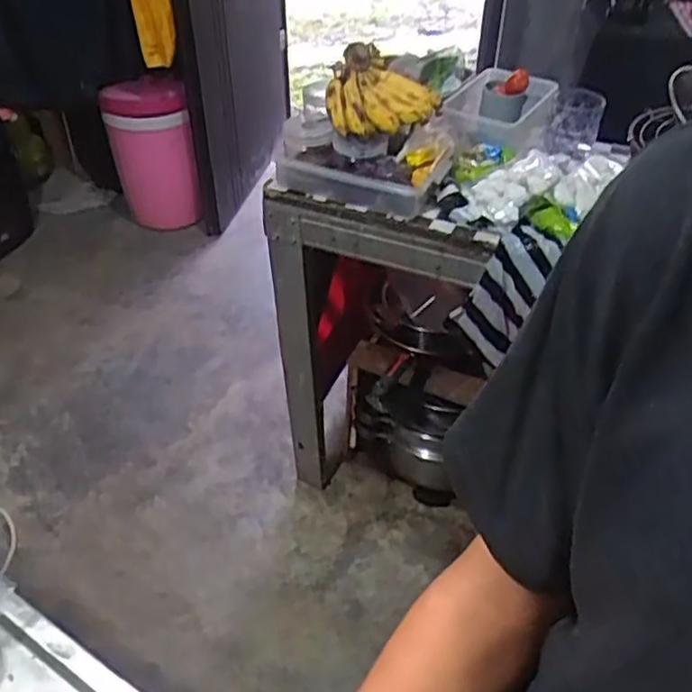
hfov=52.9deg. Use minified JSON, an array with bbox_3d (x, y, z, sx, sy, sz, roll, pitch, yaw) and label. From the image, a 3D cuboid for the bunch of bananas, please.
[{"bbox_3d":[0.062,-0.428,1.148,0.182,0.099,0.151,-1,42,-2],"label":"bunch of bananas"}]

